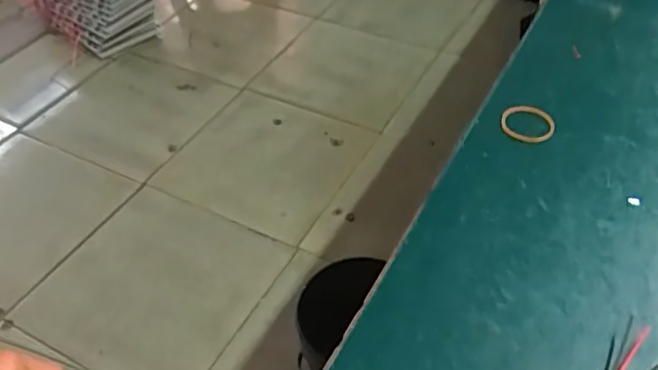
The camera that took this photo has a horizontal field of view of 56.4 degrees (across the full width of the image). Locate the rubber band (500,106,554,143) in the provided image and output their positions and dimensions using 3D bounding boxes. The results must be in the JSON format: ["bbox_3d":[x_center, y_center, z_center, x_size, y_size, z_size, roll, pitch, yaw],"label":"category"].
[{"bbox_3d":[0.127,-0.040,0.394,0.033,0.006,0.030,-1,45,1],"label":"rubber band"}]

